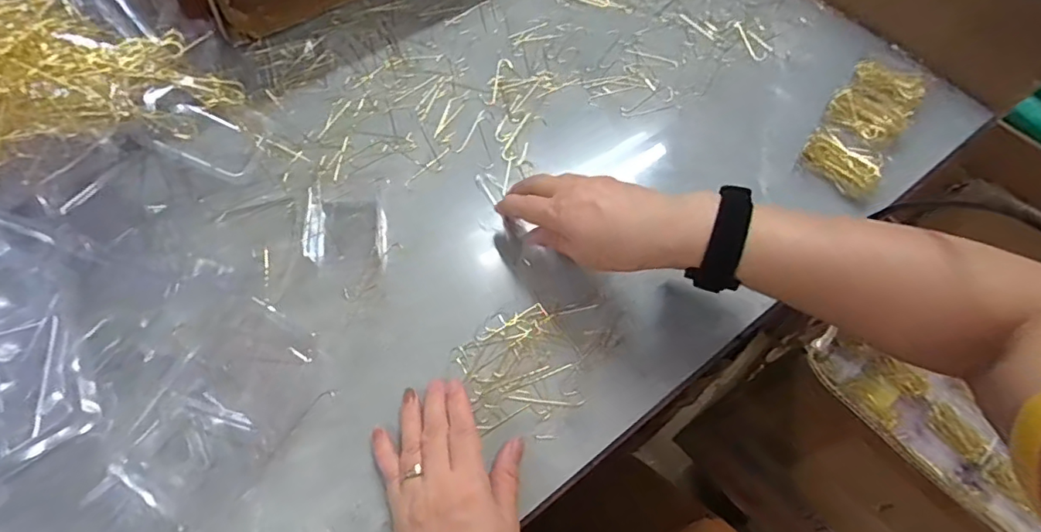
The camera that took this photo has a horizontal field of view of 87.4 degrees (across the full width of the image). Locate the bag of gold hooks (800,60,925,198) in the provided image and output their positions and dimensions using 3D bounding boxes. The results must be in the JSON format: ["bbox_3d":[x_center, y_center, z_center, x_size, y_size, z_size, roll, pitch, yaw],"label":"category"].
[{"bbox_3d":[0.340,-0.145,0.535,0.071,0.014,0.174,33,65,15],"label":"bag of gold hooks"}]

